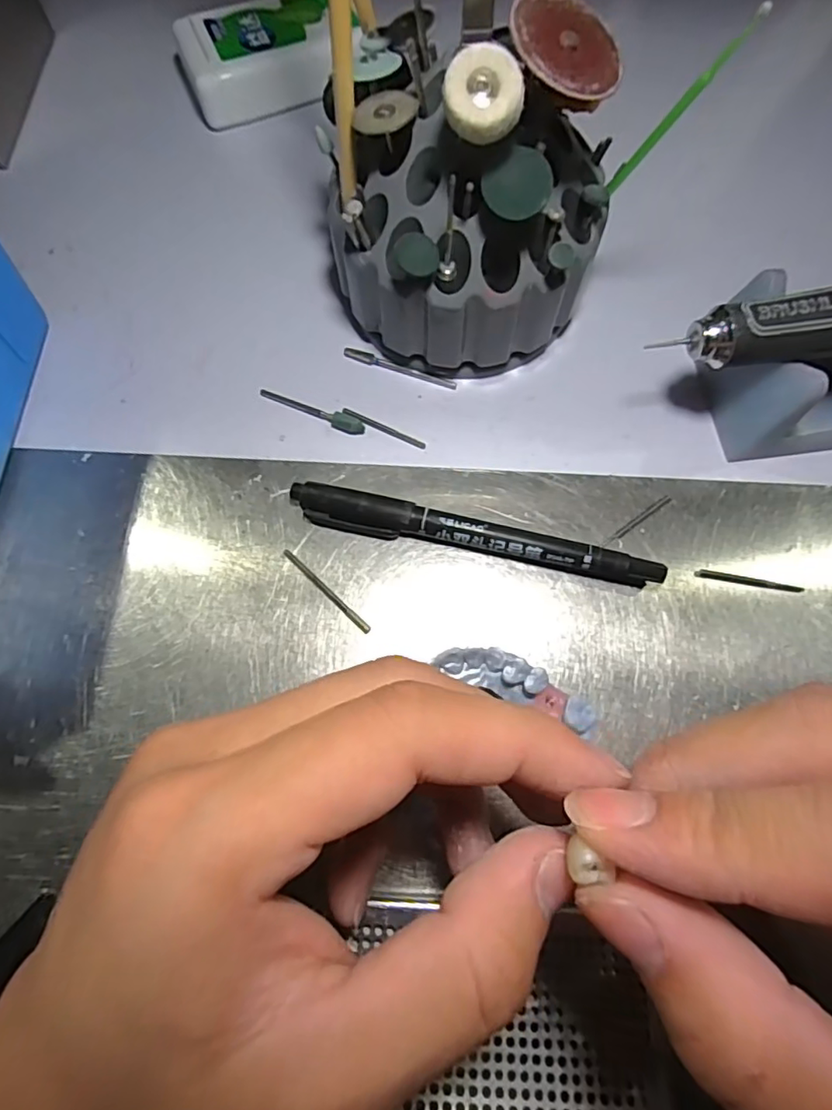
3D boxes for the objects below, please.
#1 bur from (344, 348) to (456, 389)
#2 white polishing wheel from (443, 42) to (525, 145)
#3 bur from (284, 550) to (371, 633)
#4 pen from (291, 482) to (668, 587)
[{"bbox_3d":[-0.007,-0.079,0.236,0.049,0.004,0.004,18,73,6],"label":"bur"},{"bbox_3d":[0.018,-0.126,0.154,0.021,0.007,0.022,-9,94,2],"label":"white polishing wheel"},{"bbox_3d":[-0.033,0.013,0.207,0.043,0.004,0.004,42,77,12],"label":"bur"},{"bbox_3d":[0.021,-0.007,0.208,0.135,0.013,0.012,12,73,4],"label":"pen"}]

